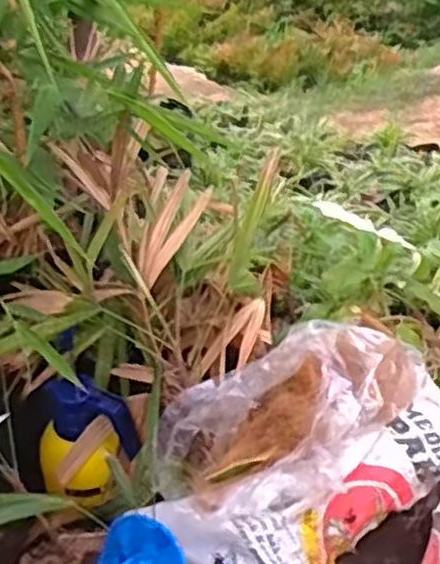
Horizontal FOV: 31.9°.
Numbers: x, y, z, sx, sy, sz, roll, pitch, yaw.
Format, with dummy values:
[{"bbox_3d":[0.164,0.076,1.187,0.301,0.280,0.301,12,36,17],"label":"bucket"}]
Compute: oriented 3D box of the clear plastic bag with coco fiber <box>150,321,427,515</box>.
[{"bbox_3d":[0.107,0.154,0.989,0.205,0.167,0.385,27,44,29],"label":"clear plastic bag with coco fiber"}]

